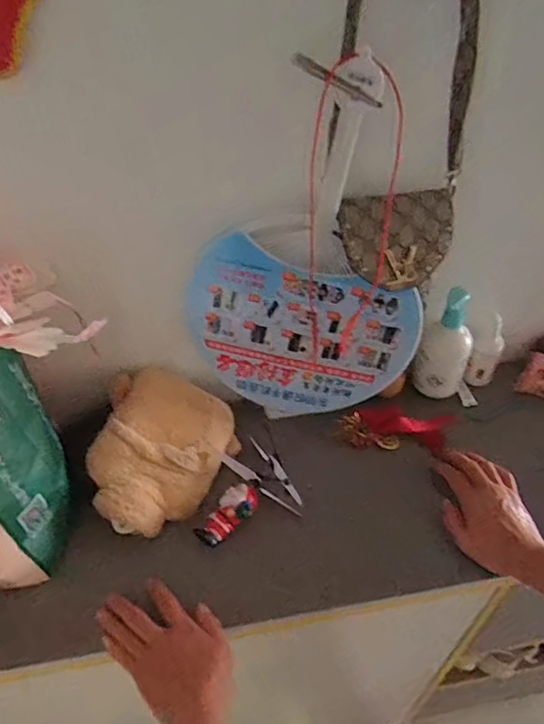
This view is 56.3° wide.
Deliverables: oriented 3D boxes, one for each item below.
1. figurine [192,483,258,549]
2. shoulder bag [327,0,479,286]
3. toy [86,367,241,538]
[{"bbox_3d":[-0.049,0.173,0.578,0.039,0.025,0.076,34,55,30],"label":"figurine"},{"bbox_3d":[0.122,-0.202,0.450,0.131,0.269,0.068,-9,45,-7],"label":"shoulder bag"},{"bbox_3d":[-0.139,0.100,0.617,0.153,0.077,0.199,20,49,20],"label":"toy"}]

